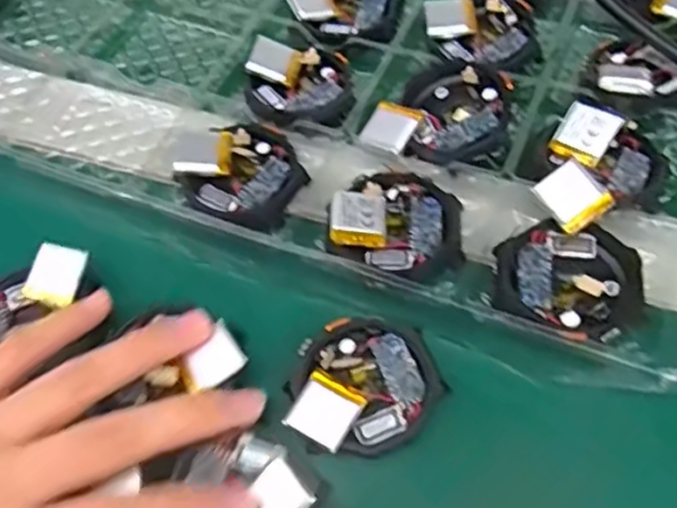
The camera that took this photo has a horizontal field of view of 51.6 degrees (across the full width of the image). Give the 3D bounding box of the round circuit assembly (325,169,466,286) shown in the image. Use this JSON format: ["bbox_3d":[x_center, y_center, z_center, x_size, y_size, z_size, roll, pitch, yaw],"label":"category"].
[{"bbox_3d":[0.025,-0.012,0.276,0.052,0.012,0.046,21,65,15],"label":"round circuit assembly"}]

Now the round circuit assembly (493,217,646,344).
[{"bbox_3d":[0.085,0.009,0.259,0.052,0.017,0.047,8,62,8],"label":"round circuit assembly"}]

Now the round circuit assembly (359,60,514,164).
[{"bbox_3d":[0.045,-0.063,0.302,0.056,0.013,0.050,16,63,13],"label":"round circuit assembly"}]

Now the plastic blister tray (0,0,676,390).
[{"bbox_3d":[-0.017,-0.137,0.349,0.435,0.019,0.288,18,64,14],"label":"plastic blister tray"}]

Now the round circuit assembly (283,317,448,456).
[{"bbox_3d":[0.008,0.047,0.252,0.054,0.012,0.048,-20,61,-7],"label":"round circuit assembly"}]

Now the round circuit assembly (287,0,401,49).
[{"bbox_3d":[0.005,-0.120,0.347,0.047,0.013,0.050,-2,61,3],"label":"round circuit assembly"}]

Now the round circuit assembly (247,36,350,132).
[{"bbox_3d":[-0.018,-0.077,0.319,0.045,0.015,0.052,-13,61,-3],"label":"round circuit assembly"}]

